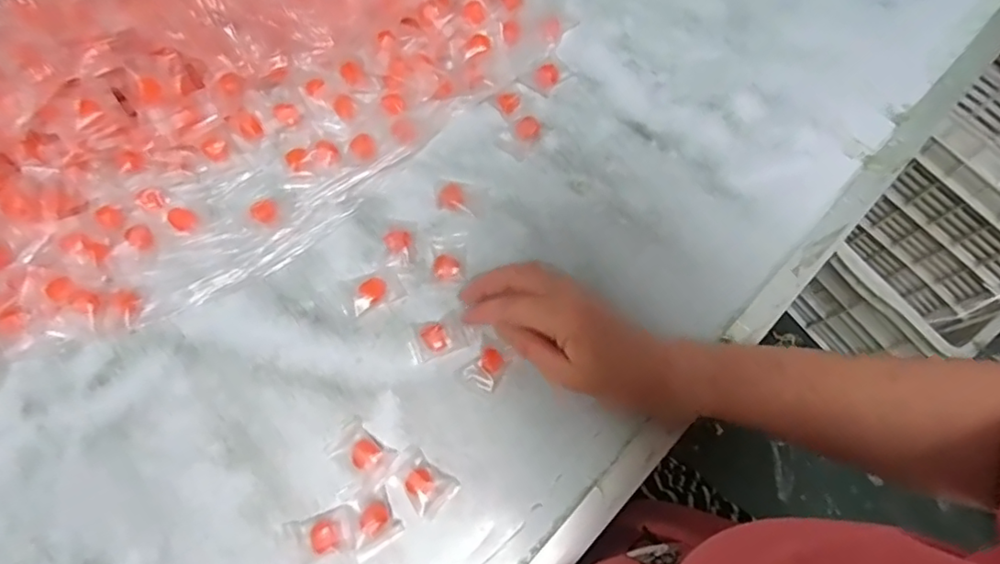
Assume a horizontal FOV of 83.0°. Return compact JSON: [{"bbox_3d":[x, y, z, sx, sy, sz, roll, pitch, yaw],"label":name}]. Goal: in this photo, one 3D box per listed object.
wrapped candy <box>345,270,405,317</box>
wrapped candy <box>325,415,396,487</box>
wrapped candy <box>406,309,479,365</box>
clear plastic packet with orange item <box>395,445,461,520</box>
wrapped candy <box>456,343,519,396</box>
[{"bbox_3d":[-0.105,0.006,0.468,0.045,0.018,0.029,-26,75,-7],"label":"wrapped candy"},{"bbox_3d":[-0.106,0.127,0.427,0.050,0.016,0.033,37,77,11],"label":"wrapped candy"},{"bbox_3d":[-0.049,0.044,0.456,0.054,0.011,0.031,-24,75,-7],"label":"wrapped candy"},{"bbox_3d":[-0.058,0.148,0.421,0.049,0.014,0.033,40,78,11],"label":"clear plastic packet with orange item"},{"bbox_3d":[-0.009,0.066,0.447,0.030,0.015,0.042,41,78,11],"label":"wrapped candy"}]

